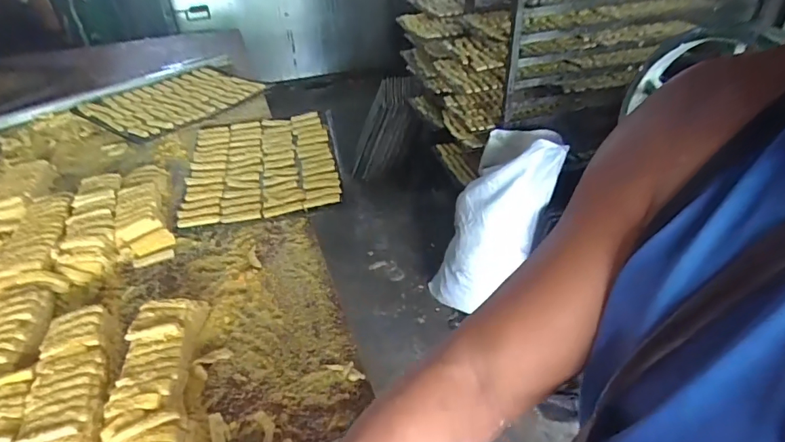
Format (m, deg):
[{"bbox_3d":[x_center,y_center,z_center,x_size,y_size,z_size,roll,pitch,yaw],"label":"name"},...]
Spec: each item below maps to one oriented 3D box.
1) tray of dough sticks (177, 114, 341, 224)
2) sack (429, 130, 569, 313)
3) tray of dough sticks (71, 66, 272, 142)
[{"bbox_3d":[-0.287,-0.137,1.070,0.321,0.024,0.420,-8,38,-7],"label":"tray of dough sticks"},{"bbox_3d":[0.330,0.010,1.650,0.210,0.705,0.254,5,30,-32],"label":"sack"},{"bbox_3d":[-0.618,-0.351,1.362,0.358,0.019,0.411,21,43,28],"label":"tray of dough sticks"}]

